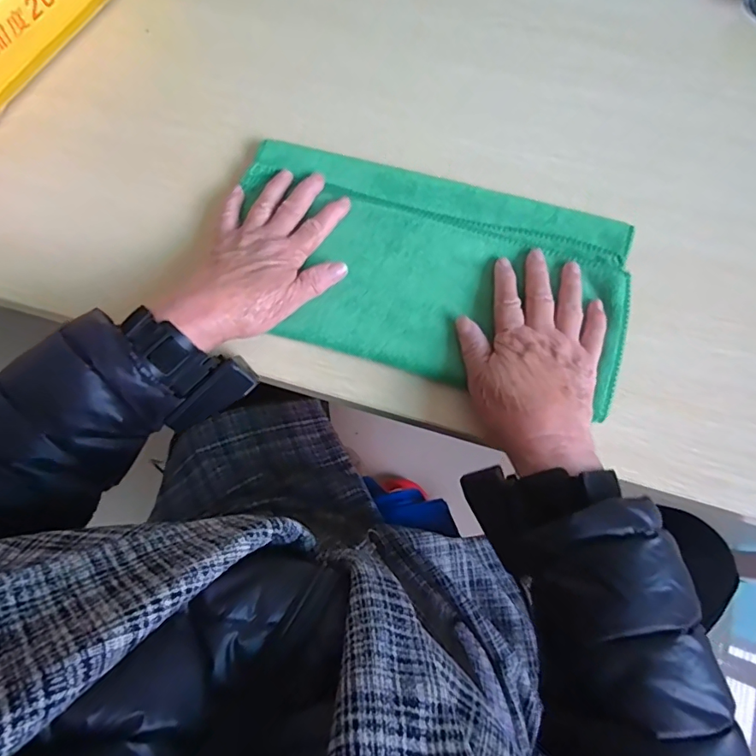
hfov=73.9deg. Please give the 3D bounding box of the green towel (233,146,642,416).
[{"bbox_3d":[0.032,-0.091,0.407,0.326,0.020,0.173,17,71,5],"label":"green towel"}]

